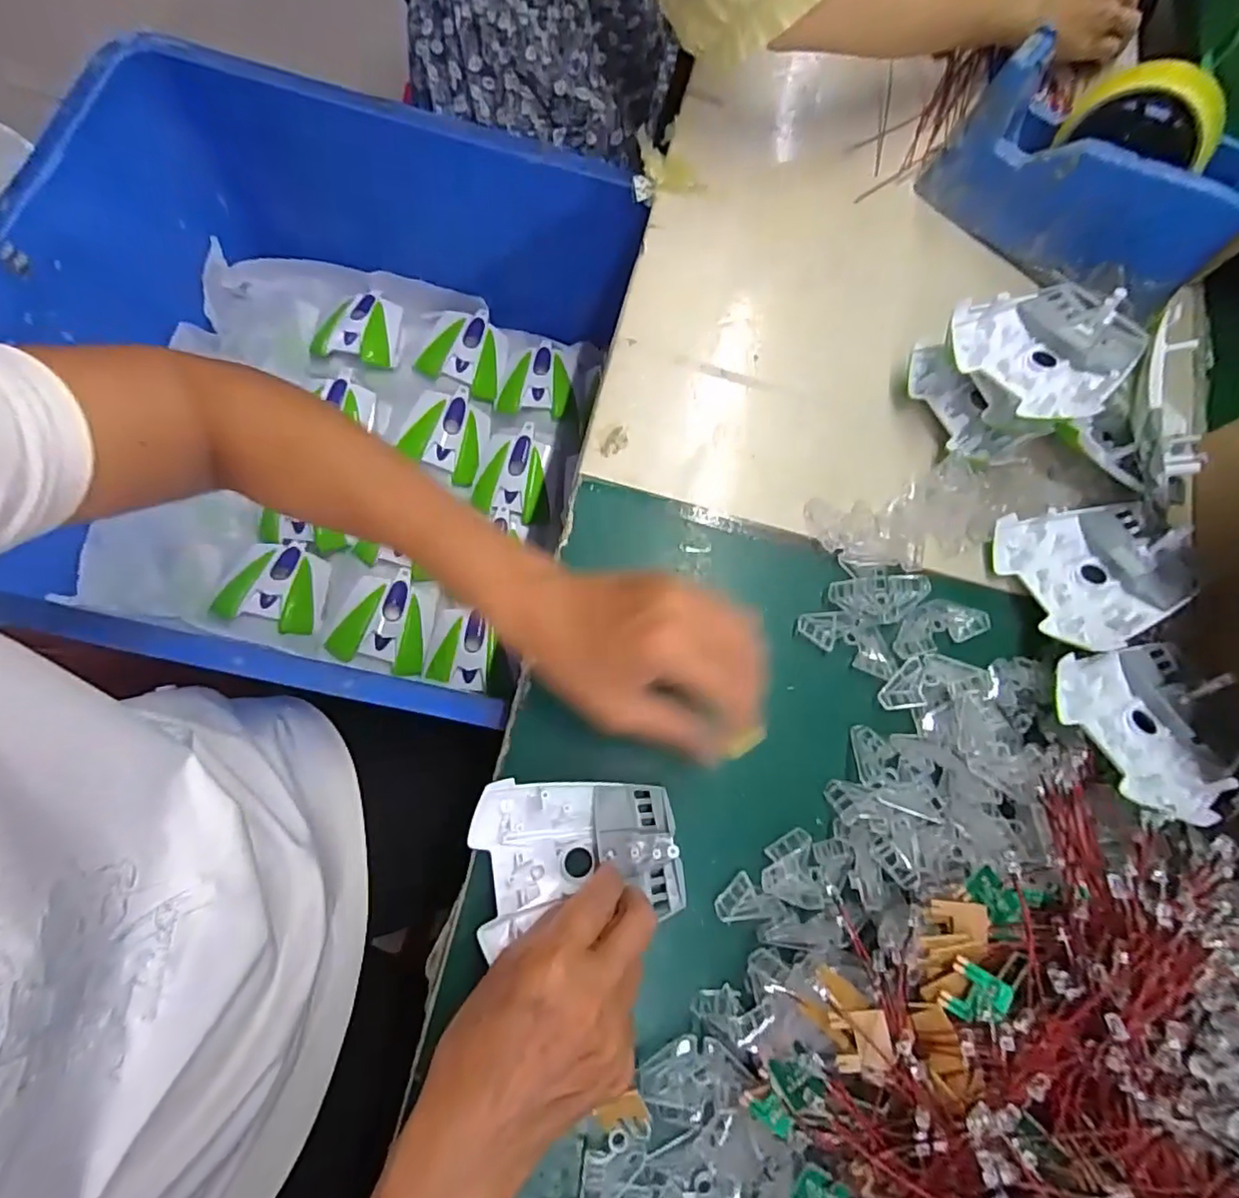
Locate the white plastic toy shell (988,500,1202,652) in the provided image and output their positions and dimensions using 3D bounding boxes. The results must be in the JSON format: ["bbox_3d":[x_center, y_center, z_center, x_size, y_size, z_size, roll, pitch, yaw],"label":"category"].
[{"bbox_3d":[0.308,-0.017,0.383,0.102,0.029,0.093,-8,77,-7],"label":"white plastic toy shell"}]

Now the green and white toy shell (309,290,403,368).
[{"bbox_3d":[-0.292,-0.307,0.671,0.080,0.029,0.095,7,76,-3],"label":"green and white toy shell"}]

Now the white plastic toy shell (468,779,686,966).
[{"bbox_3d":[-0.023,0.139,0.329,0.110,0.024,0.080,-7,76,-10],"label":"white plastic toy shell"}]

